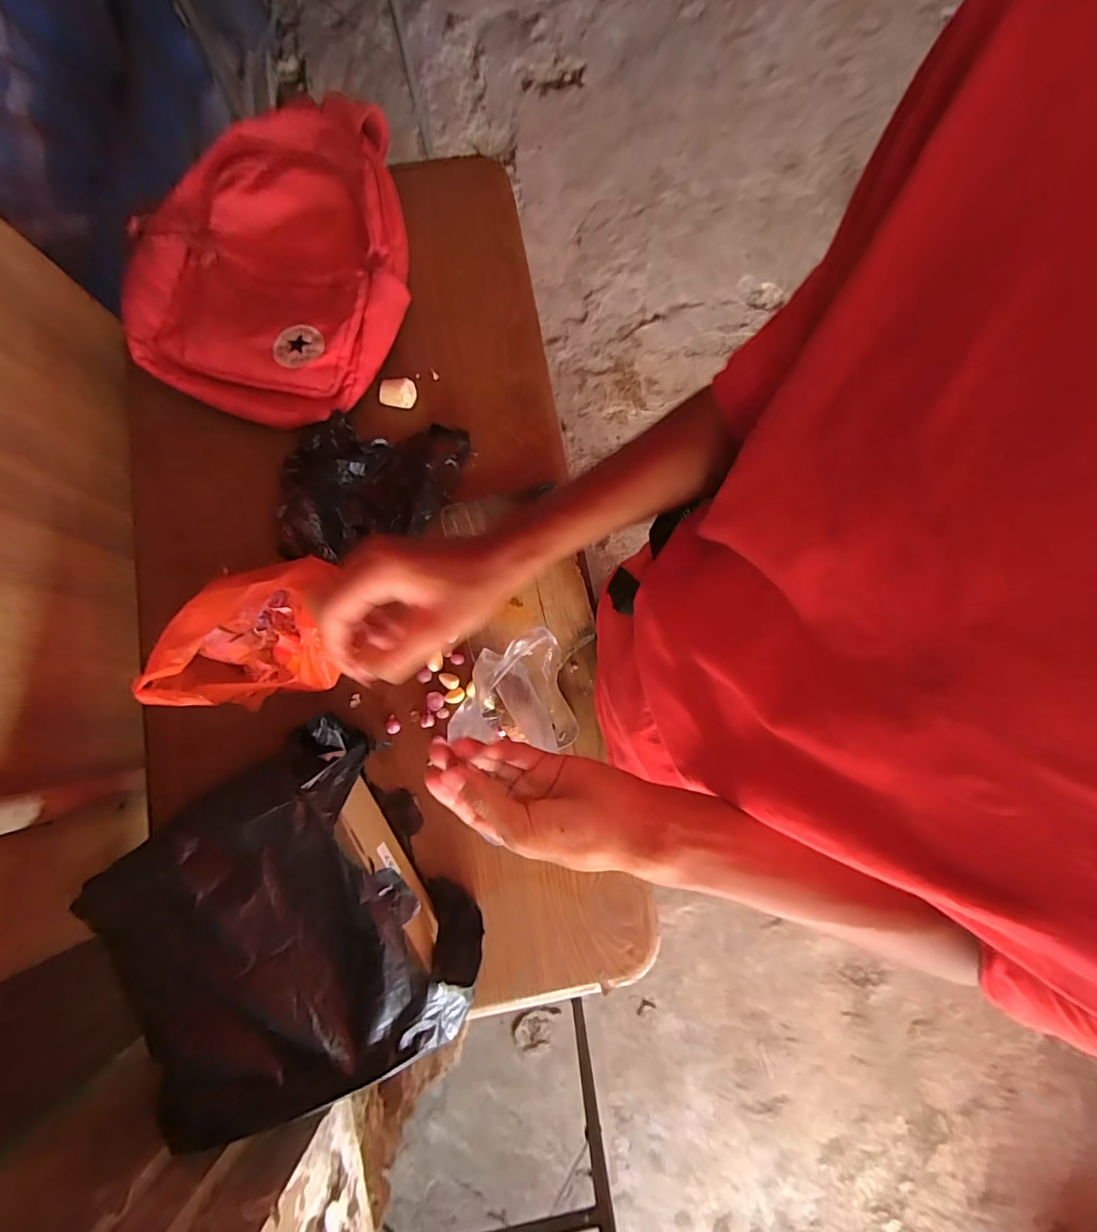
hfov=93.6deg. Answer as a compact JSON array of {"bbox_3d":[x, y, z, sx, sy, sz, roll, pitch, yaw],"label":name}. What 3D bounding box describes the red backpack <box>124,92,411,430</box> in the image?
[{"bbox_3d":[-0.375,-0.487,0.711,0.348,0.072,0.471,-9,80,-2],"label":"red backpack"}]

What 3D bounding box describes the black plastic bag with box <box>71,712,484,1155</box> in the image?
[{"bbox_3d":[-0.271,0.327,0.569,0.297,0.134,0.344,-32,81,-6],"label":"black plastic bag with box"}]

